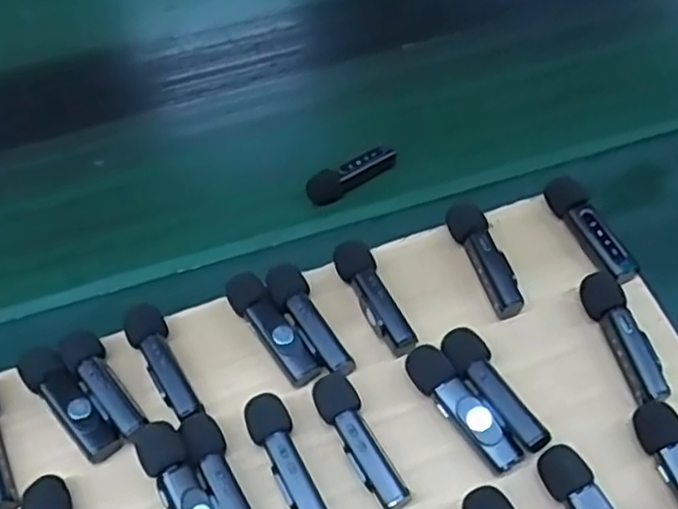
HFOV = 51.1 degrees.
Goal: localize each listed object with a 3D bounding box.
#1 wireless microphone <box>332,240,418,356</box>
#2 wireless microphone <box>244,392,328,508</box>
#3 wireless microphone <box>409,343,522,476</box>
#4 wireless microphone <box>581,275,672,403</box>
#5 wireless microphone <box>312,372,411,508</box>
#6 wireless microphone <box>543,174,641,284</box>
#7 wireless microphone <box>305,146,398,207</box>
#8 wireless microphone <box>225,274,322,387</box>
[{"bbox_3d":[0.017,0.022,0.352,0.019,0.014,0.066,-21,59,-9],"label":"wireless microphone"},{"bbox_3d":[-0.022,0.091,0.309,0.018,0.013,0.064,-24,59,-11],"label":"wireless microphone"},{"bbox_3d":[0.054,0.068,0.319,0.018,0.016,0.065,-31,61,-15],"label":"wireless microphone"},{"bbox_3d":[0.132,0.037,0.333,0.017,0.012,0.067,-12,58,-3],"label":"wireless microphone"},{"bbox_3d":[0.008,0.083,0.314,0.019,0.015,0.064,-23,59,-10],"label":"wireless microphone"},{"bbox_3d":[0.129,-0.013,0.366,0.017,0.011,0.066,-19,58,-8],"label":"wireless microphone"},{"bbox_3d":[0.009,-0.053,0.467,0.065,0.015,0.016,-28,56,-14],"label":"wireless microphone"},{"bbox_3d":[-0.034,0.036,0.347,0.019,0.013,0.066,-30,61,-14],"label":"wireless microphone"}]

